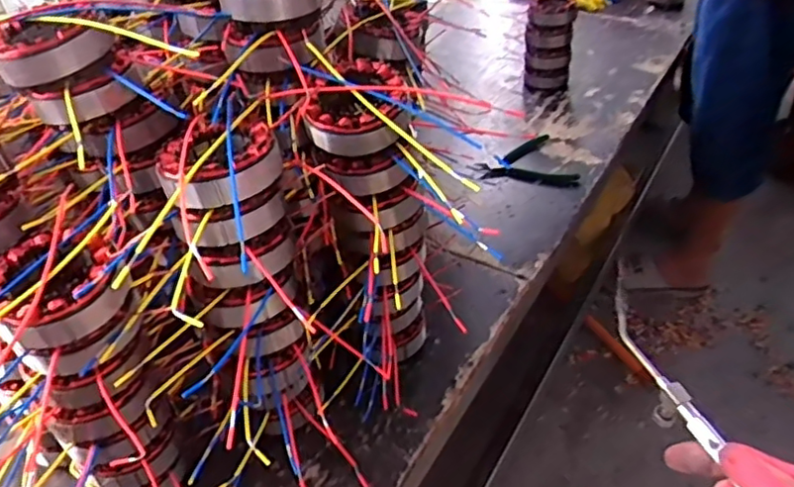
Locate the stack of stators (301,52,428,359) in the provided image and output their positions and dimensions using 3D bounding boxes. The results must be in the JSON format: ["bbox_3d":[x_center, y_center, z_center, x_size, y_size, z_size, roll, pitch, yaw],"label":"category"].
[{"bbox_3d":[-0.013,0.000,0.579,0.114,0.306,0.110,-2,40,0],"label":"stack of stators"}]

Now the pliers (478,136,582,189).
[{"bbox_3d":[0.215,-0.127,0.965,0.150,0.025,0.131,14,42,19],"label":"pliers"}]

